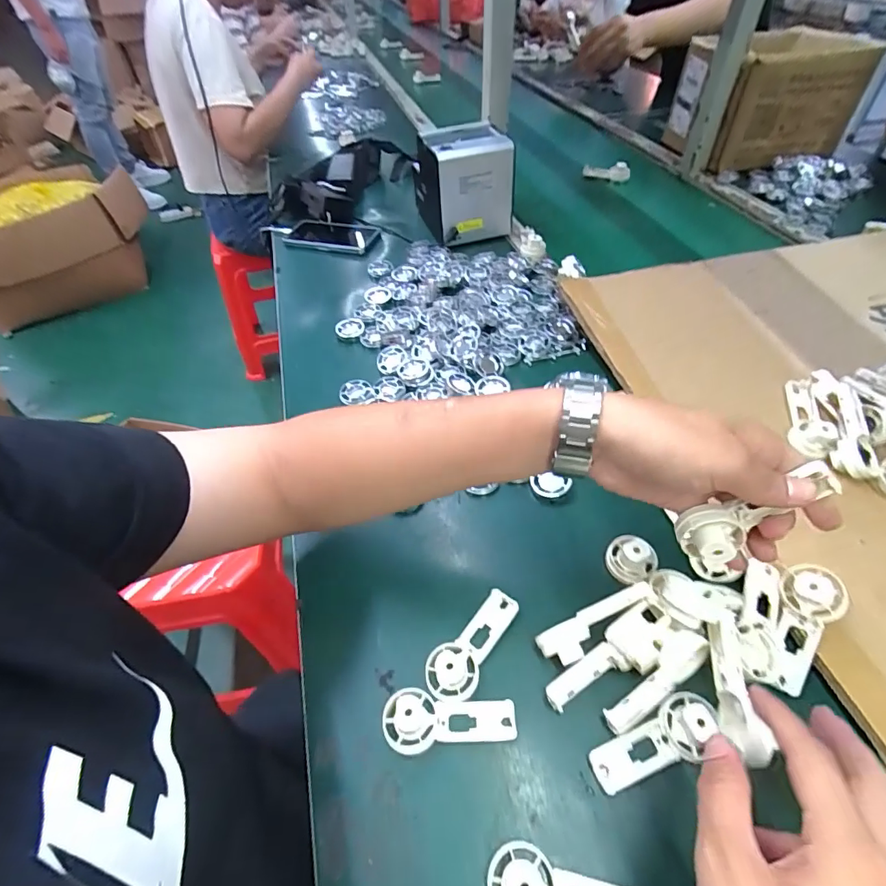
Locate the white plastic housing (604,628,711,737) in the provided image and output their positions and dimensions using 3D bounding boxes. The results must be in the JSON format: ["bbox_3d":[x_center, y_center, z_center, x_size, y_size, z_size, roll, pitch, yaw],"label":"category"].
[{"bbox_3d":[0.149,0.169,0.337,0.088,0.014,0.024,-38,56,-12],"label":"white plastic housing"}]

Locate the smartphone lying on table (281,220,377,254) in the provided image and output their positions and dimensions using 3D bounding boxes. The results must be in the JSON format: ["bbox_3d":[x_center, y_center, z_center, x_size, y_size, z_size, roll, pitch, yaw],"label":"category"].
[{"bbox_3d":[-0.209,-0.372,0.848,0.171,0.014,0.089,11,50,13],"label":"smartphone lying on table"}]

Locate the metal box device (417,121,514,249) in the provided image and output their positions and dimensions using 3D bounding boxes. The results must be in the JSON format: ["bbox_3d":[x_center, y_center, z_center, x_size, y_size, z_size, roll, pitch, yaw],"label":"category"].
[{"bbox_3d":[0.034,-0.444,0.806,0.139,0.137,0.158,-13,49,-9],"label":"metal box device"}]

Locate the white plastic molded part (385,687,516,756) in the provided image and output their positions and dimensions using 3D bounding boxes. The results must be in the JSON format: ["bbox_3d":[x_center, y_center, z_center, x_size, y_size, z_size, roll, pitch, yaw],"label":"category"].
[{"bbox_3d":[0.005,0.198,0.338,0.093,0.018,0.037,-2,48,1],"label":"white plastic molded part"}]

